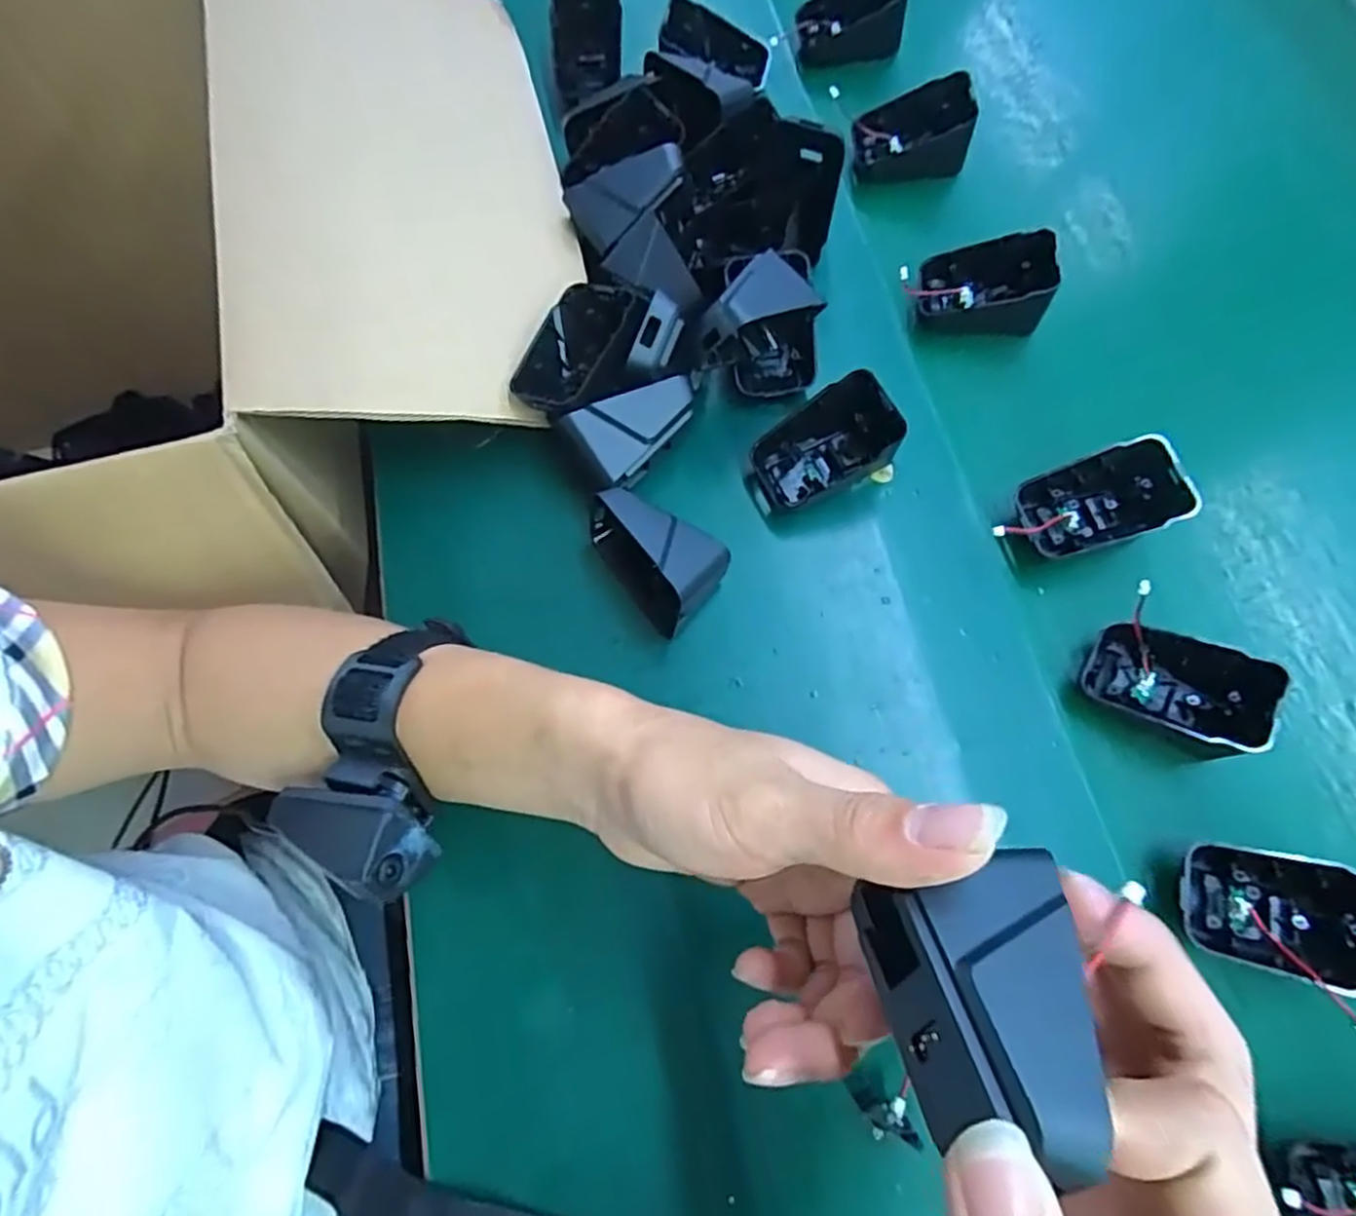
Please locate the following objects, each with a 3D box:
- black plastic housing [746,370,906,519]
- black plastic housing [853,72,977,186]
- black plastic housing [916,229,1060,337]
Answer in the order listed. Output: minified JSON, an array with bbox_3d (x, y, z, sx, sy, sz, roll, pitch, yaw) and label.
[{"bbox_3d":[0.070,-0.076,0.354,0.064,0.045,0.044,-24,73,-7],"label":"black plastic housing"},{"bbox_3d":[0.141,-0.283,0.434,0.062,0.042,0.041,1,71,1],"label":"black plastic housing"},{"bbox_3d":[0.166,-0.176,0.395,0.063,0.043,0.043,4,72,2],"label":"black plastic housing"}]

